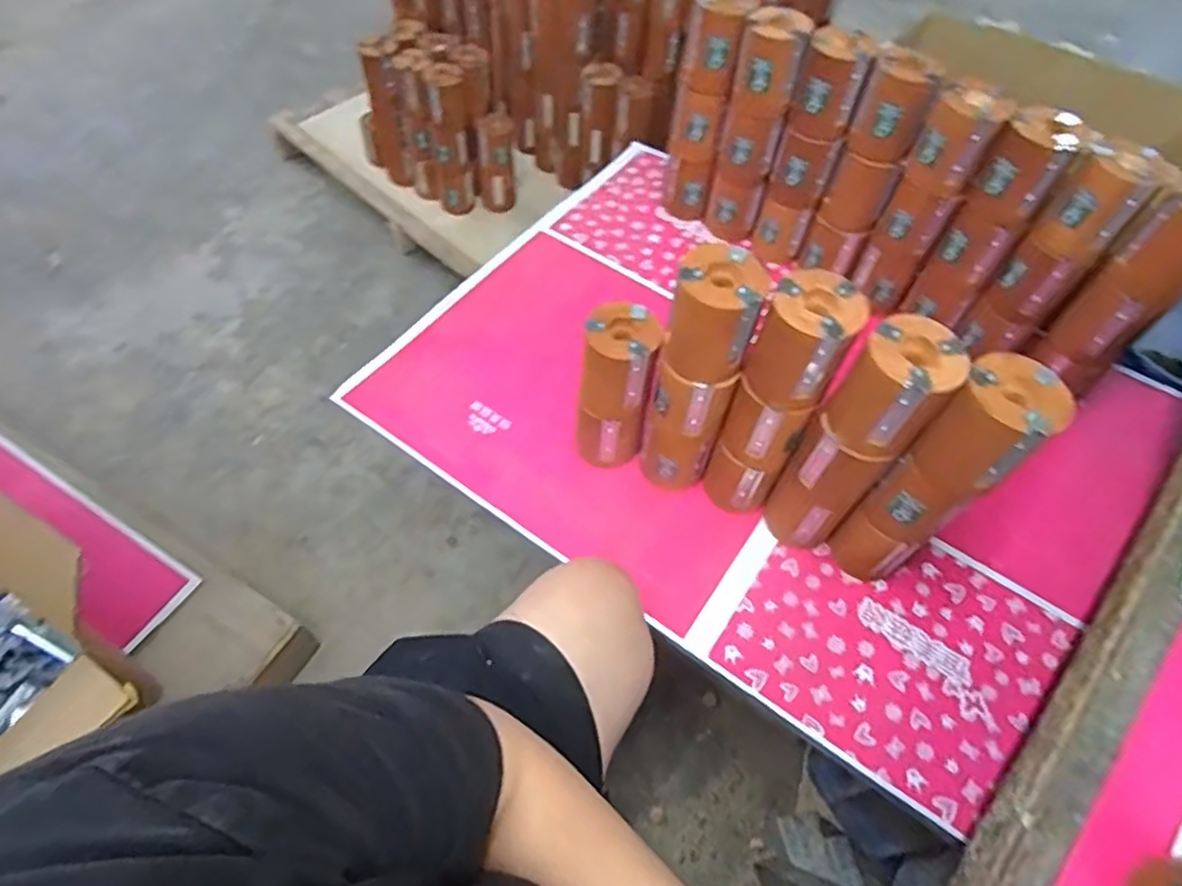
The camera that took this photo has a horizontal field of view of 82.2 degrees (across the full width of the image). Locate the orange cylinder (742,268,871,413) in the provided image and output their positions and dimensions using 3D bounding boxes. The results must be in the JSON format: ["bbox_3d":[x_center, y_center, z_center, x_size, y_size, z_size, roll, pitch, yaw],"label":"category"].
[{"bbox_3d":[0.187,-0.088,0.599,0.073,0.104,0.070,2,58,-3],"label":"orange cylinder"}]

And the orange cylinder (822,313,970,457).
[{"bbox_3d":[0.256,-0.043,0.574,0.078,0.099,0.075,38,63,18],"label":"orange cylinder"}]

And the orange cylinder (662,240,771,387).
[{"bbox_3d":[0.111,-0.114,0.610,0.072,0.099,0.078,14,58,5],"label":"orange cylinder"}]

